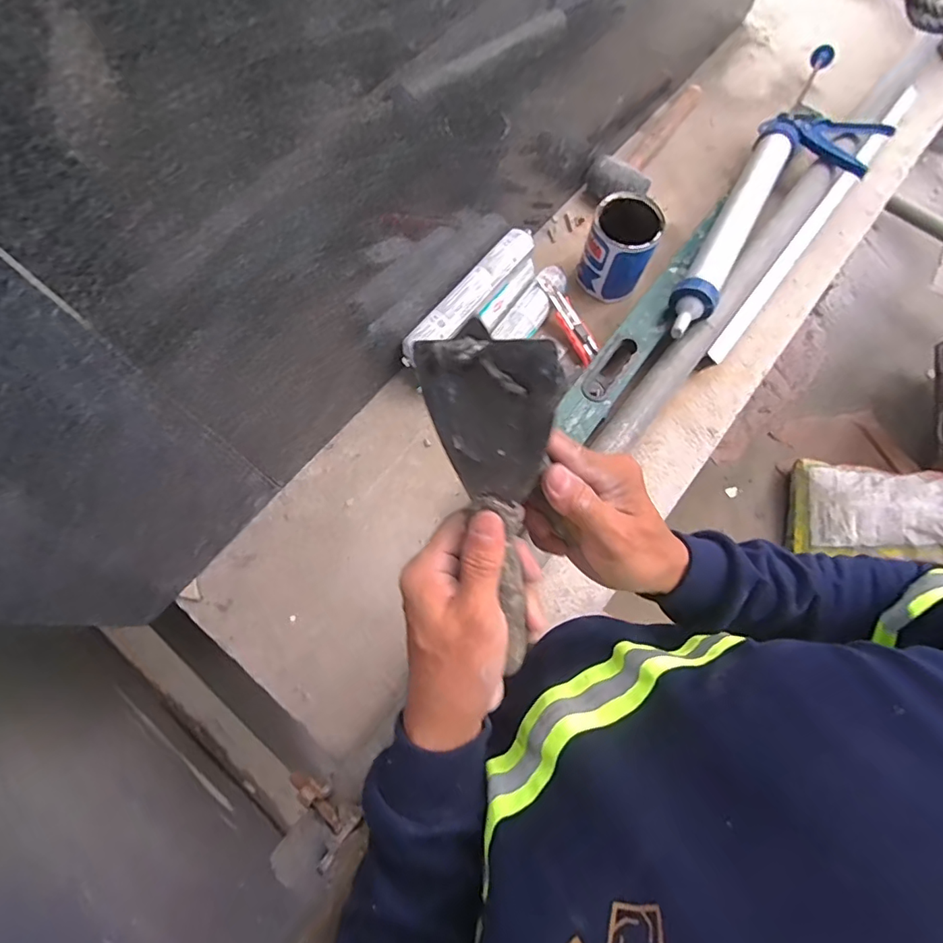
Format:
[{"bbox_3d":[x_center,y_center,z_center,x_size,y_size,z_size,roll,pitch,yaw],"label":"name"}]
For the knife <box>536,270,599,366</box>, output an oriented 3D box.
[{"bbox_3d":[0.152,-0.241,0.779,0.038,0.015,0.154,-30,88,-11],"label":"knife"}]

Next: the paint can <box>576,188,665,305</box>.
[{"bbox_3d":[0.226,-0.341,0.782,0.093,0.122,0.102,1,72,-2],"label":"paint can"}]

